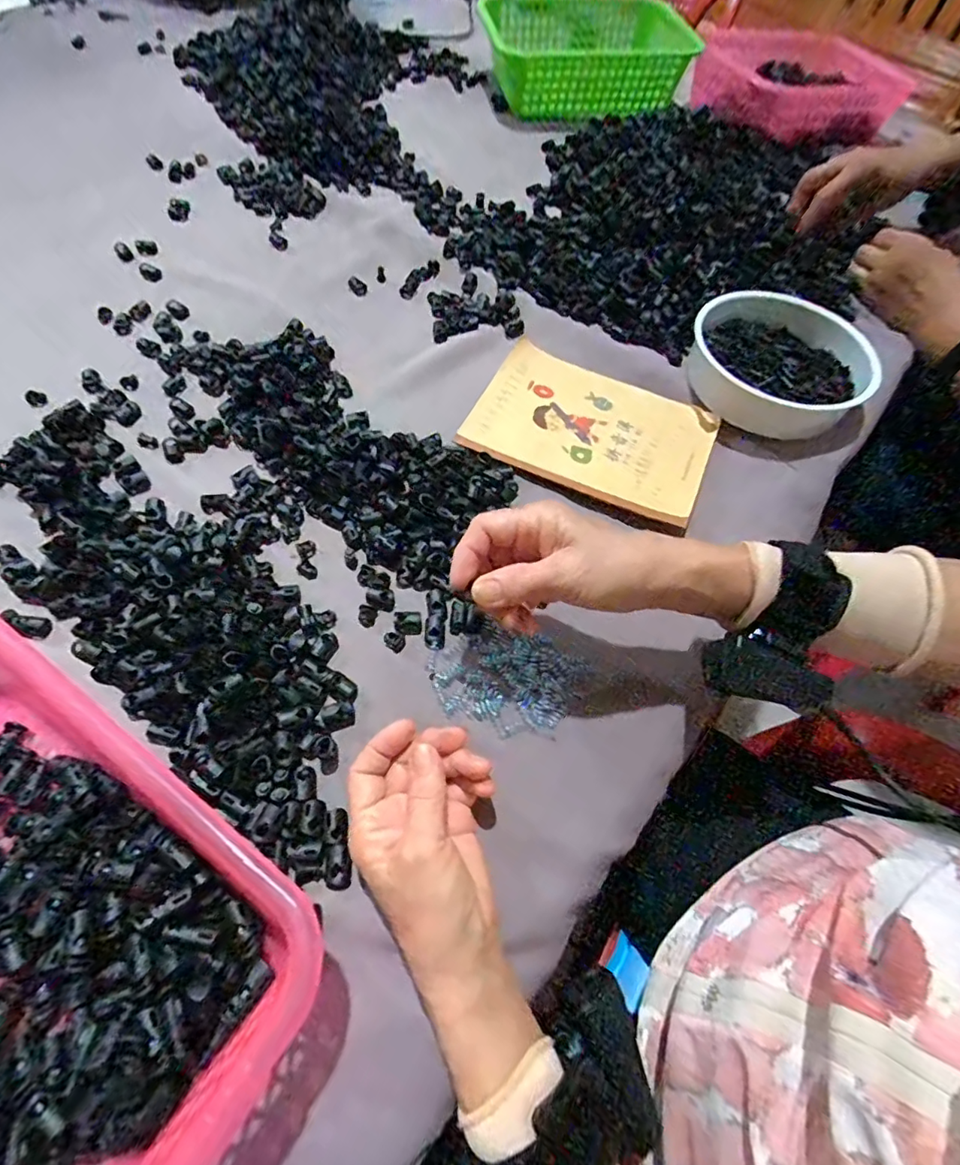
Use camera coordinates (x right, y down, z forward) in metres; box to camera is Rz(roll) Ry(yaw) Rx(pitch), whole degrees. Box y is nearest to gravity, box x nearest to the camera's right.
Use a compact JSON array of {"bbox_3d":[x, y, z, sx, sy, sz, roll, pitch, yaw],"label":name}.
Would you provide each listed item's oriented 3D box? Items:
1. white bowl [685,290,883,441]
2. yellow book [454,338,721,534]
[{"bbox_3d":[0.275,-0.202,0.496,0.156,0.045,0.160,1,63,-2],"label":"white bowl"},{"bbox_3d":[0.100,-0.136,0.477,0.204,0.015,0.143,25,64,9],"label":"yellow book"}]

